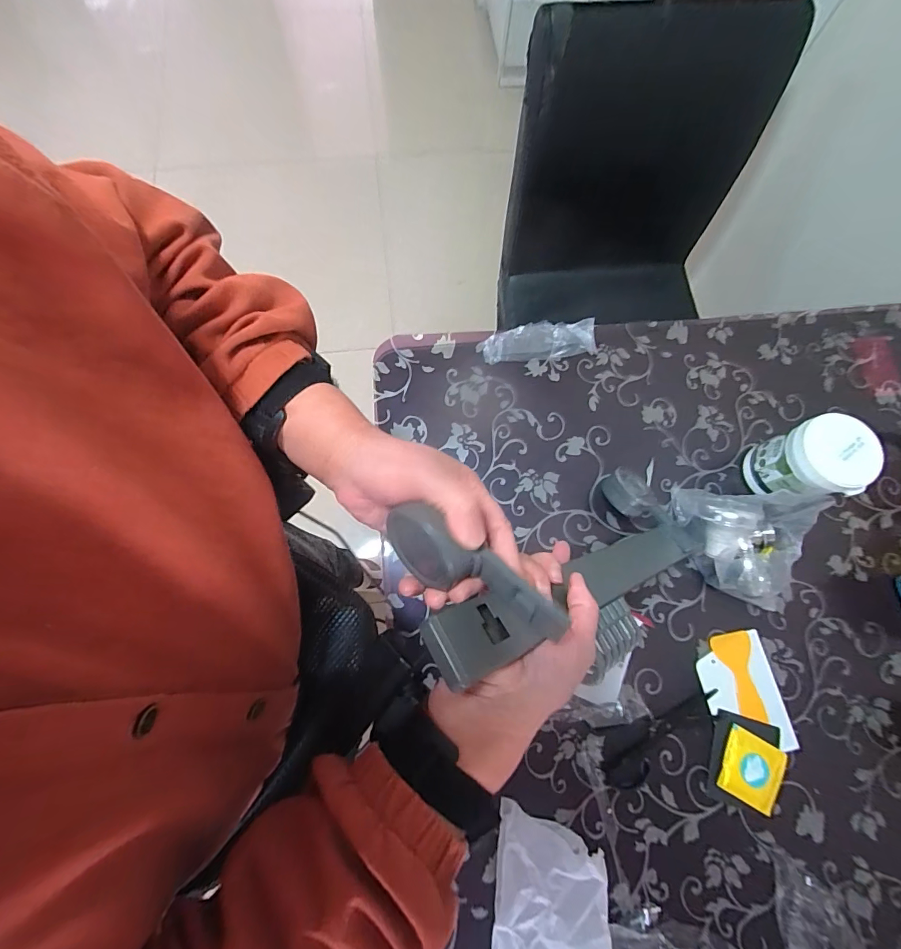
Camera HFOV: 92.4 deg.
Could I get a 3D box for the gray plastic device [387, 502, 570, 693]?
[{"bbox_3d":[0.010,0.060,0.248,0.067,0.040,0.095,-22,76,-8],"label":"gray plastic device"}]

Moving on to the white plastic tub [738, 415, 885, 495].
[{"bbox_3d":[0.414,-0.010,0.506,0.081,0.107,0.082,0,74,-2],"label":"white plastic tub"}]

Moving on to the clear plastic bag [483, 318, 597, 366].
[{"bbox_3d":[0.121,-0.181,0.591,0.153,0.014,0.052,-5,74,-3],"label":"clear plastic bag"}]

